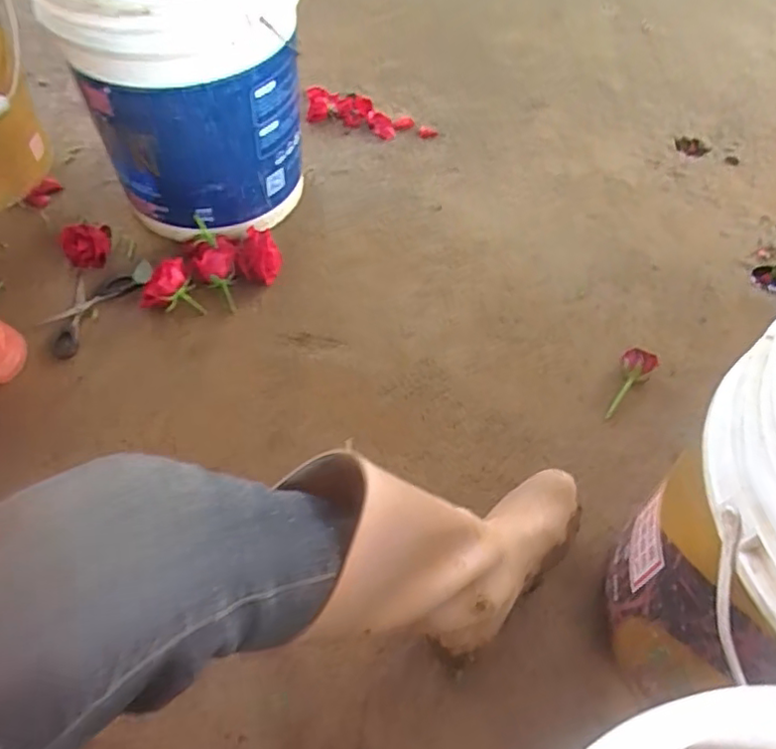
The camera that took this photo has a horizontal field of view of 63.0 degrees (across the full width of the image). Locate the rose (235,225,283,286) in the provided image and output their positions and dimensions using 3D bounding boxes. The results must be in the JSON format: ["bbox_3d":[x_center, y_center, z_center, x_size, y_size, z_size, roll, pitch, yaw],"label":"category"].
[{"bbox_3d":[-0.180,-0.166,0.884,0.059,0.049,0.077,-9,55,-8],"label":"rose"}]

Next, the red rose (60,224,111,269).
[{"bbox_3d":[-0.423,-0.185,0.891,0.068,0.054,0.066,-22,58,-16],"label":"red rose"}]

